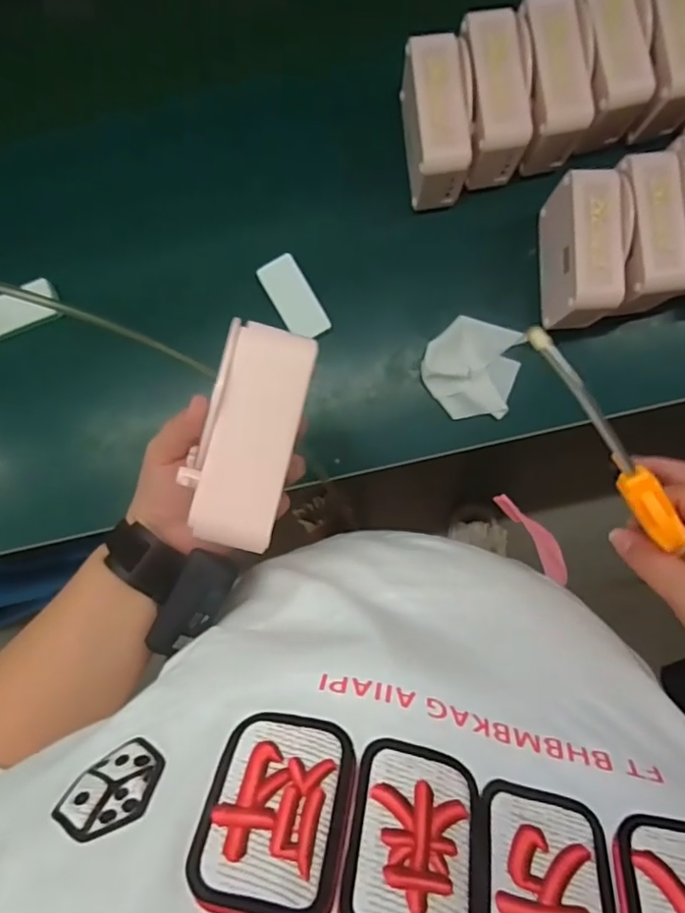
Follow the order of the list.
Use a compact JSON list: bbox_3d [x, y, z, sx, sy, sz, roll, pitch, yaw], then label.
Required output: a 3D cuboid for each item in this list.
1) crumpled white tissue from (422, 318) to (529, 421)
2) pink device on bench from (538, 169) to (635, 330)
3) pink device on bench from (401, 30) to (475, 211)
[{"bbox_3d":[0.133,-0.093,0.604,0.094,0.021,0.101,16,89,4],"label":"crumpled white tissue"},{"bbox_3d":[0.230,-0.192,0.559,0.061,0.089,0.127,-1,88,3],"label":"pink device on bench"},{"bbox_3d":[0.091,-0.320,0.567,0.054,0.098,0.127,-6,88,3],"label":"pink device on bench"}]

